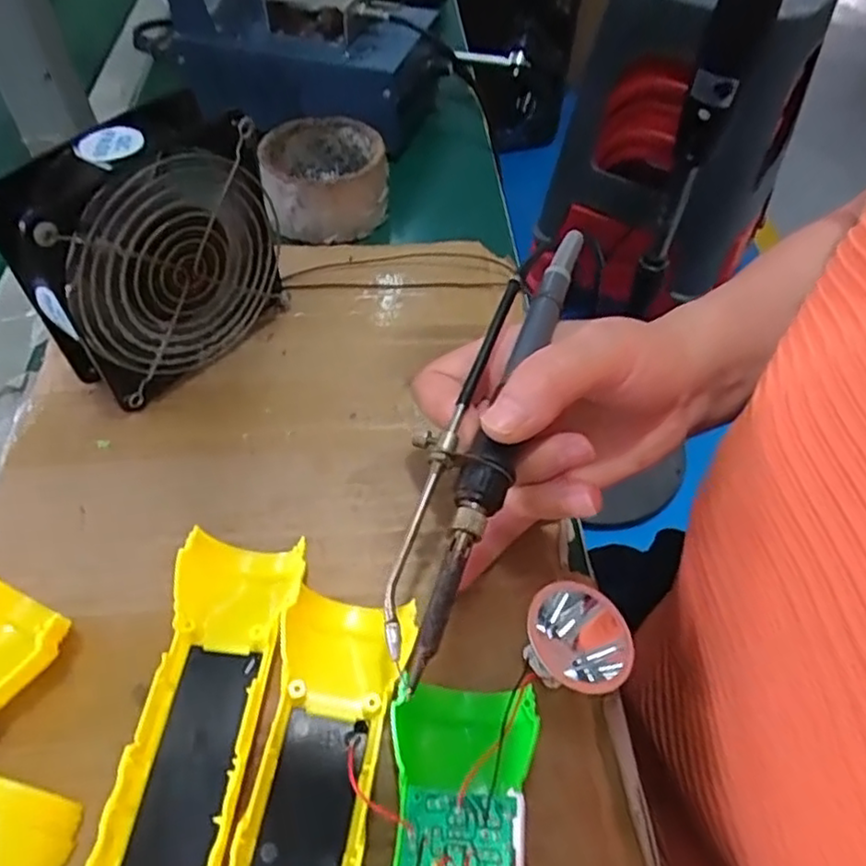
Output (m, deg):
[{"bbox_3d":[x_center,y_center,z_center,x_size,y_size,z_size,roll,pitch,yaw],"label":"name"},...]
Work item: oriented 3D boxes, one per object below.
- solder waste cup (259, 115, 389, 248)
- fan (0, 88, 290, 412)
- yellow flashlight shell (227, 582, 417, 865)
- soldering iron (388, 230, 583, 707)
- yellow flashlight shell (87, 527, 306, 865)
[{"bbox_3d":[-0.077,-0.181,0.467,0.082,0.040,0.085,-13,54,-11],"label":"solder waste cup"},{"bbox_3d":[-0.142,-0.090,0.345,0.054,0.121,0.120,34,59,22],"label":"fan"},{"bbox_3d":[-0.042,0.134,0.235,0.050,0.025,0.160,6,53,3],"label":"yellow flashlight shell"},{"bbox_3d":[0.021,-0.011,0.266,0.032,0.014,0.205,18,61,12],"label":"soldering iron"},{"bbox_3d":[-0.089,0.114,0.249,0.046,0.025,0.164,7,53,4],"label":"yellow flashlight shell"}]

